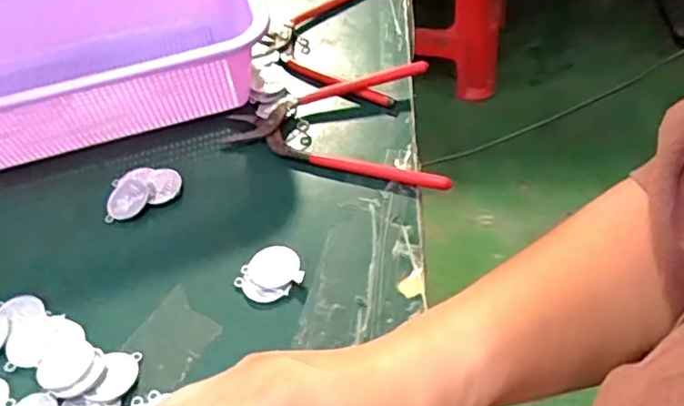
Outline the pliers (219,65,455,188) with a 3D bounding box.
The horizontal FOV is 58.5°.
[{"bbox_3d":[0.009,-0.067,0.440,0.162,0.022,0.104,14,52,17],"label":"pliers"}]

